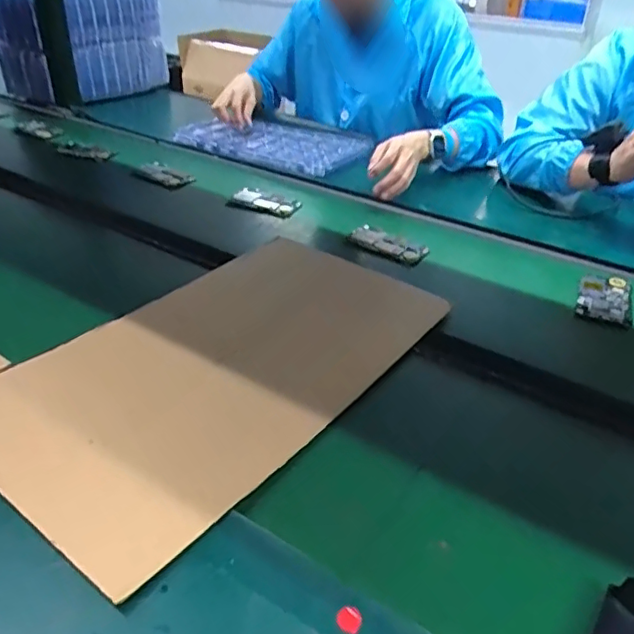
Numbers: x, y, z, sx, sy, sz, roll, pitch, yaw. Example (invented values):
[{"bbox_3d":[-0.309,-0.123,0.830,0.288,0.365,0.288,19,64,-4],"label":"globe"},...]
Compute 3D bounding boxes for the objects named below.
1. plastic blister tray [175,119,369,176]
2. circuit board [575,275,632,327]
[{"bbox_3d":[-0.097,-0.361,1.163,0.378,0.039,0.213,16,38,13],"label":"plastic blister tray"},{"bbox_3d":[0.384,-0.030,0.762,0.063,0.008,0.119,15,36,18],"label":"circuit board"}]

